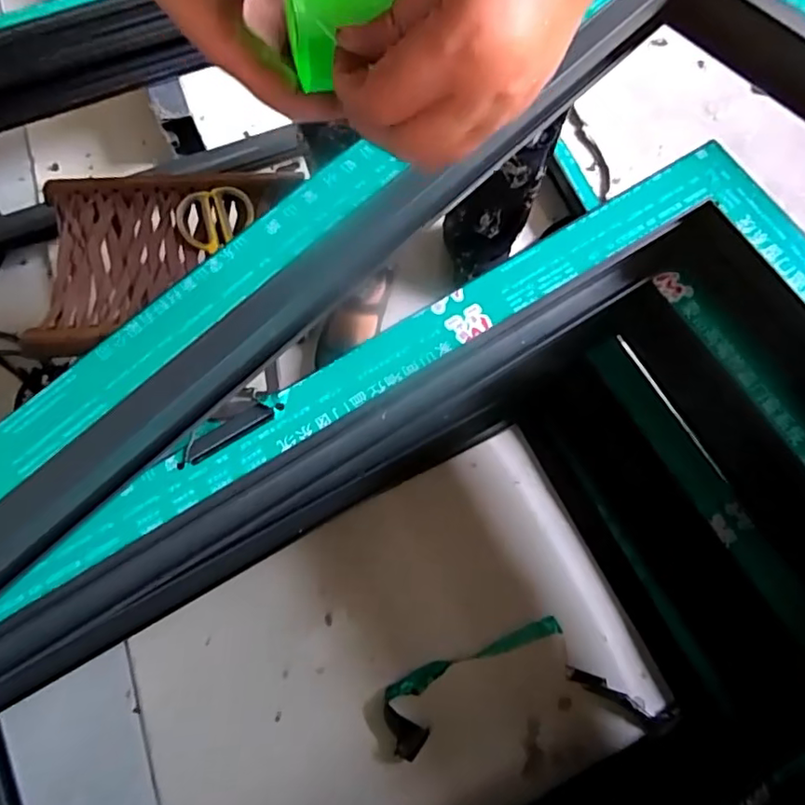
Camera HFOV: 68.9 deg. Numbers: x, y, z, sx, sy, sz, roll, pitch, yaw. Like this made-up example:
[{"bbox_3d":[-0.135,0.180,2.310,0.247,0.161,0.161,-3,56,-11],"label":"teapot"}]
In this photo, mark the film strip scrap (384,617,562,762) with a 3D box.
[{"bbox_3d":[0.093,0.364,0.797,0.269,0.028,0.081,-31,75,-10],"label":"film strip scrap"}]

